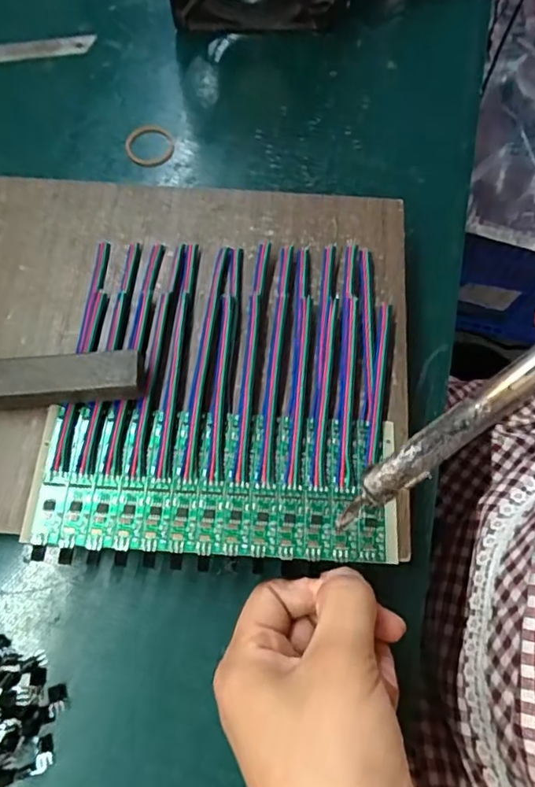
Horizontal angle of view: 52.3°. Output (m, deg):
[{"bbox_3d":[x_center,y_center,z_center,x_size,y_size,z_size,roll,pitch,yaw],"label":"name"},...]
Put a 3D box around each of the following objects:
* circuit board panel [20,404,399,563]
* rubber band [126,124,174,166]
[{"bbox_3d":[-0.025,0.039,0.250,0.163,0.004,0.065,3,68,1],"label":"circuit board panel"},{"bbox_3d":[-0.080,-0.168,0.368,0.032,0.005,0.034,0,68,0],"label":"rubber band"}]

